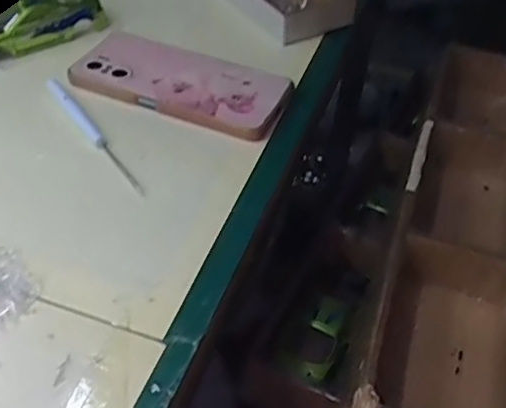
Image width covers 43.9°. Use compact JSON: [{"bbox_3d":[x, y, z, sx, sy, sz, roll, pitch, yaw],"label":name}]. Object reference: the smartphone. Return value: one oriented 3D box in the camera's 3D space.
[{"bbox_3d":[-0.056,-0.097,0.484,0.163,0.012,0.083,20,46,15],"label":"smartphone"}]

